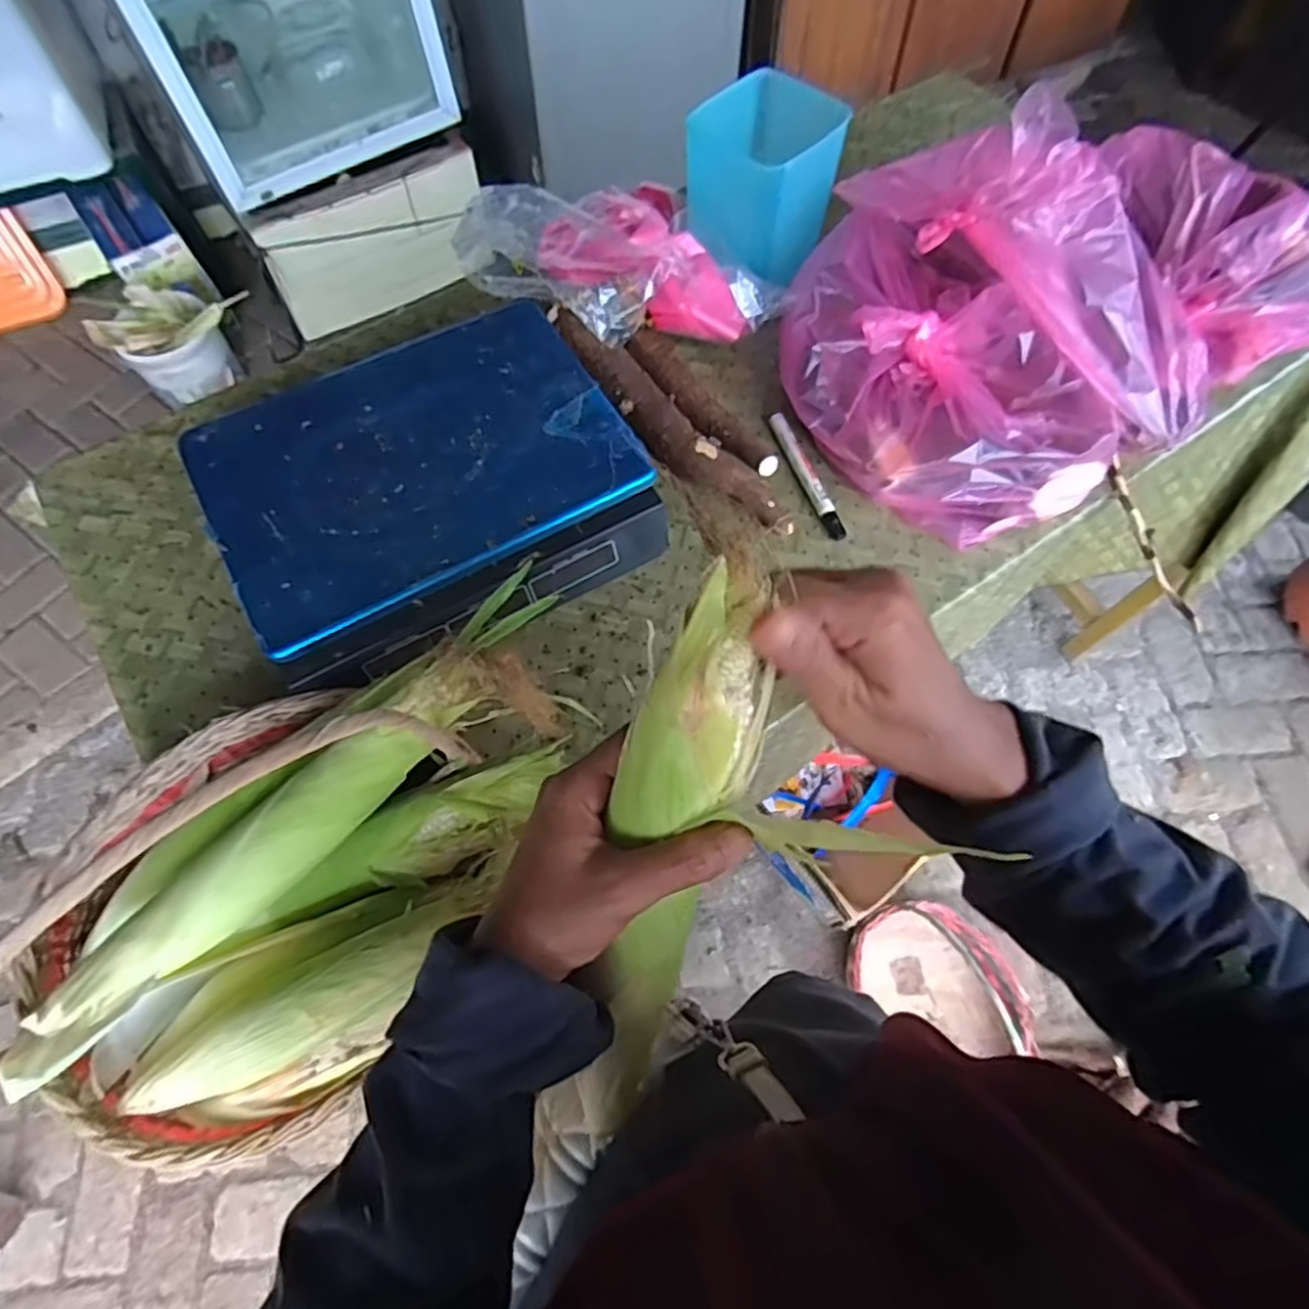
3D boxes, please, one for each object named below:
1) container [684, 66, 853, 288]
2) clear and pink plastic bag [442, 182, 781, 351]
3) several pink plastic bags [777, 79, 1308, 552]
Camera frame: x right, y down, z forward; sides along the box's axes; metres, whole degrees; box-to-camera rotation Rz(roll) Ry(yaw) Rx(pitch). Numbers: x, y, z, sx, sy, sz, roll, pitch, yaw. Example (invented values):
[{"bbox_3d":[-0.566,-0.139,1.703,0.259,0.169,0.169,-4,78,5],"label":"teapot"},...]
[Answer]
[{"bbox_3d":[0.101,-0.466,0.695,0.123,0.133,0.117,28,69,13],"label":"container"},{"bbox_3d":[-0.036,-0.379,0.681,0.235,0.090,0.228,-33,69,-14],"label":"clear and pink plastic bag"},{"bbox_3d":[0.350,-0.332,0.629,0.473,0.227,0.324,-19,66,-8],"label":"several pink plastic bags"}]

